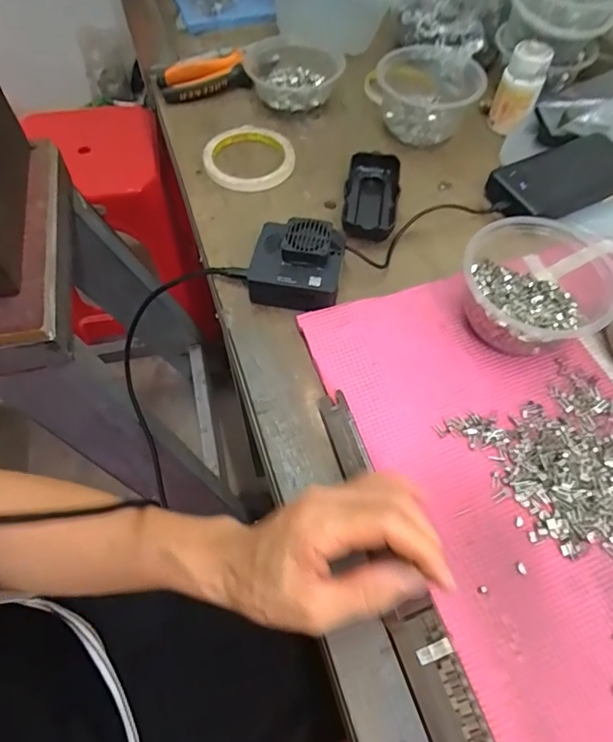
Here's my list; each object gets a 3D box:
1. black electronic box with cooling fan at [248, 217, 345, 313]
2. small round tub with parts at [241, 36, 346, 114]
[{"bbox_3d":[-0.009,-0.095,0.433,0.079,0.045,0.071,8,60,6],"label":"black electronic box with cooling fan"},{"bbox_3d":[-0.015,-0.353,0.588,0.113,0.044,0.099,-7,60,-3],"label":"small round tub with parts"}]

